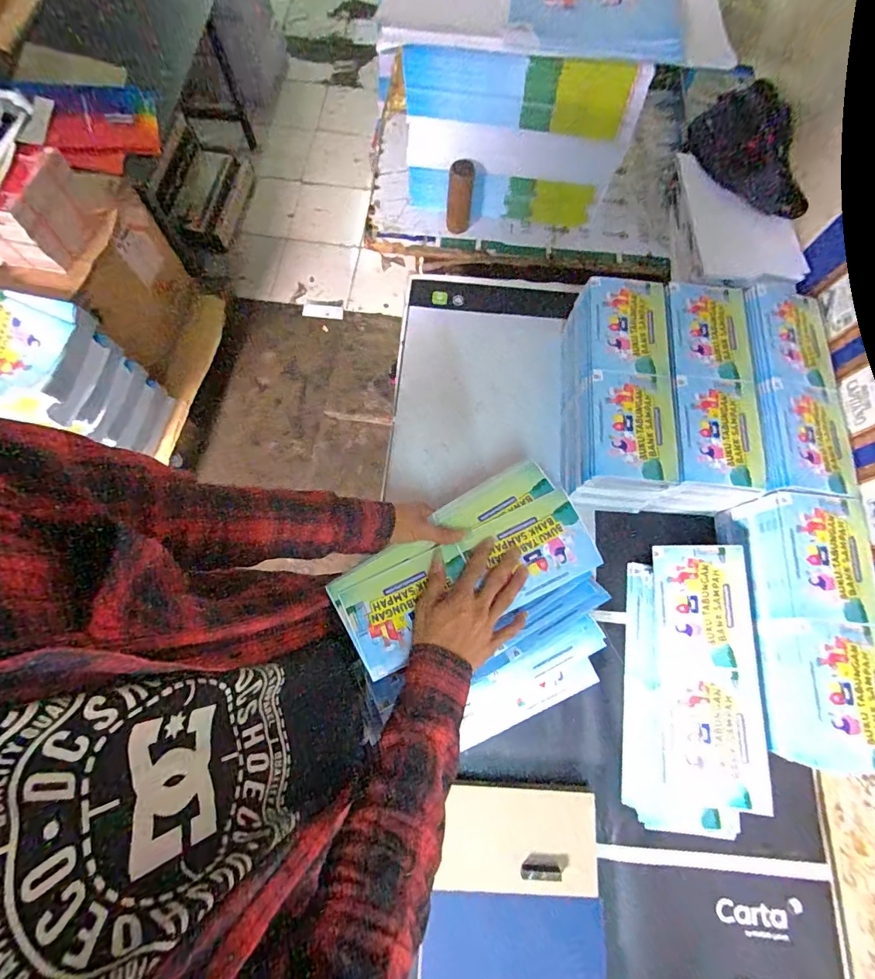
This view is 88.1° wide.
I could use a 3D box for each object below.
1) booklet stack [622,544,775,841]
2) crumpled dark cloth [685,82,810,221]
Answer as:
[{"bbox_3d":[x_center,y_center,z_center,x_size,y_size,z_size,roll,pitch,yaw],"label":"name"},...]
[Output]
[{"bbox_3d":[0.324,0.245,0.582,0.153,0.030,0.338,0,73,25],"label":"booklet stack"},{"bbox_3d":[0.529,-0.578,0.774,0.115,0.078,0.296,-20,75,-7],"label":"crumpled dark cloth"}]

